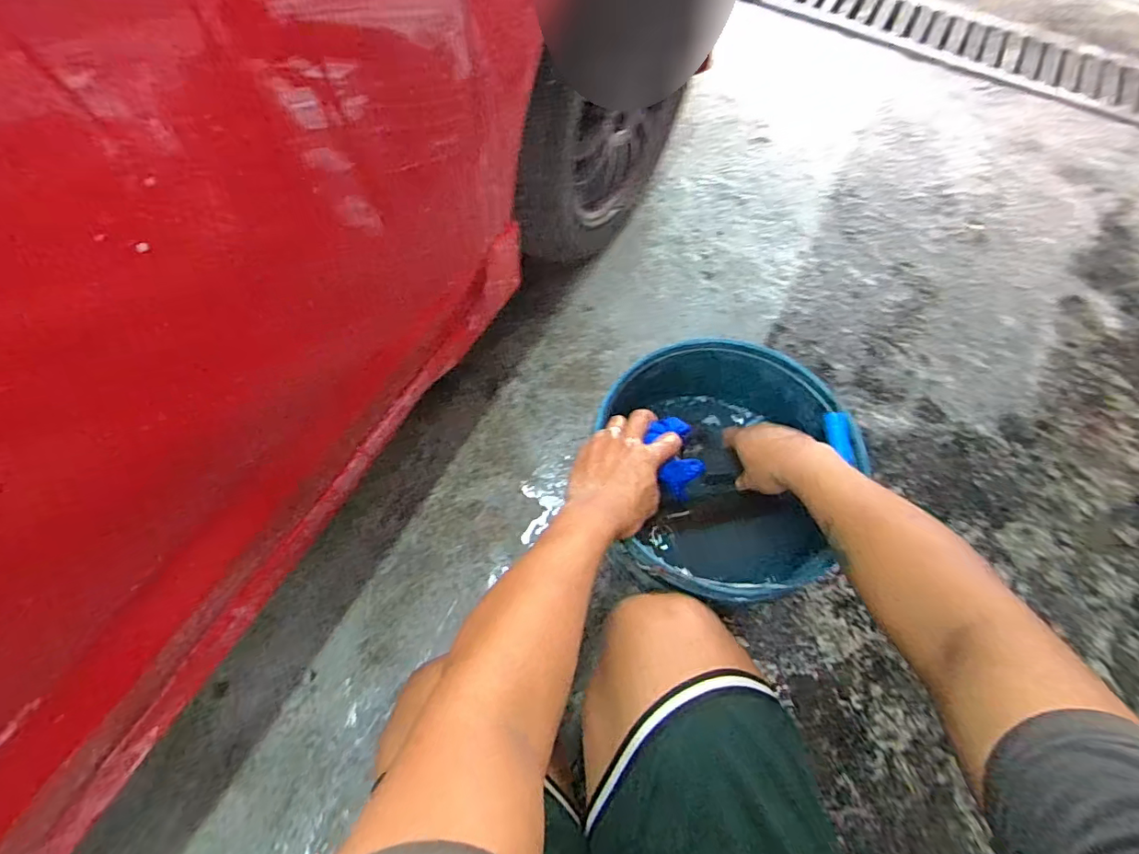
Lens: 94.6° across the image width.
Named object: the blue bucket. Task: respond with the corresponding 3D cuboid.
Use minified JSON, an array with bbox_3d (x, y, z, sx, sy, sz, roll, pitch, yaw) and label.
[{"bbox_3d":[0.169,0.078,0.719,0.300,0.282,0.277,-39,73,-17],"label":"blue bucket"}]

